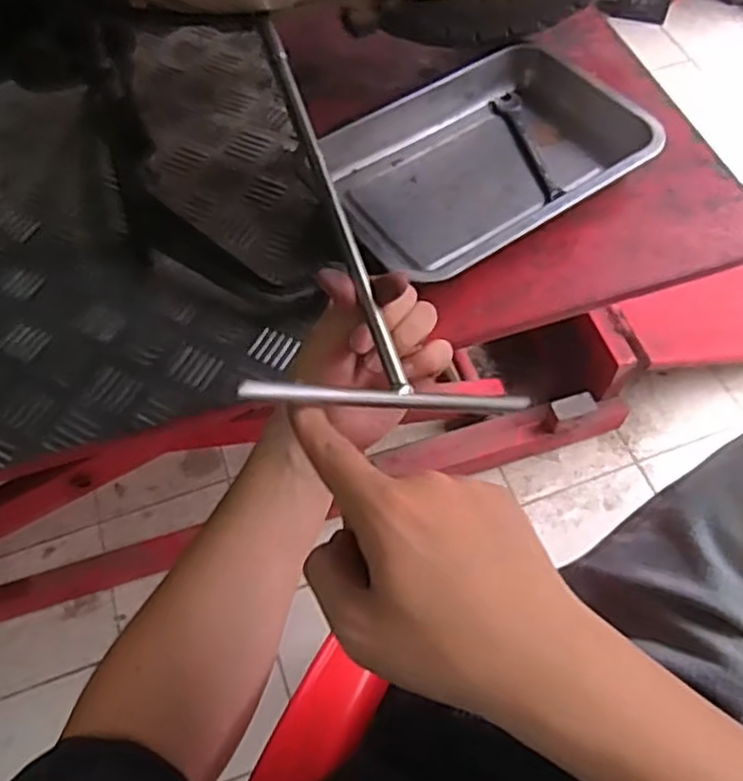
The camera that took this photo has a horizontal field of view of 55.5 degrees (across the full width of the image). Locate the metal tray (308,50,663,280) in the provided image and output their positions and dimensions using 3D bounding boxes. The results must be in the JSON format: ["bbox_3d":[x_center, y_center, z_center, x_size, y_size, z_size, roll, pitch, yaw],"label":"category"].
[{"bbox_3d":[0.098,-0.213,0.667,0.302,0.046,0.204,-32,65,-15],"label":"metal tray"}]

